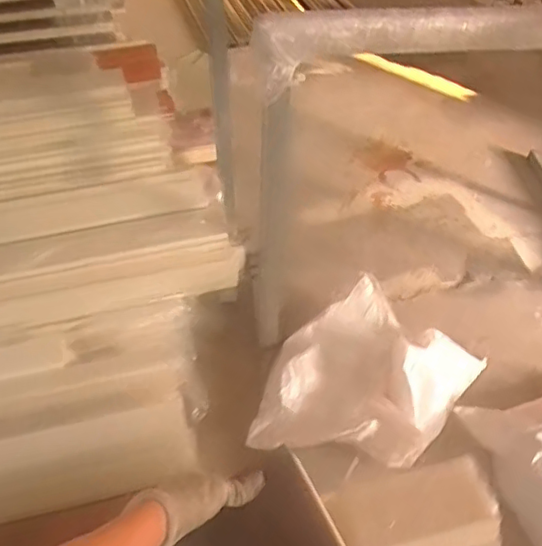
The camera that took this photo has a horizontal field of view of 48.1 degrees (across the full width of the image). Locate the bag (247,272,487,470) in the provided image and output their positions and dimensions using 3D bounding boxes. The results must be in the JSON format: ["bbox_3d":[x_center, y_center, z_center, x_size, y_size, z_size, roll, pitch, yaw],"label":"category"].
[{"bbox_3d":[0.227,0.269,1.514,0.422,0.170,0.554,30,53,26],"label":"bag"}]

